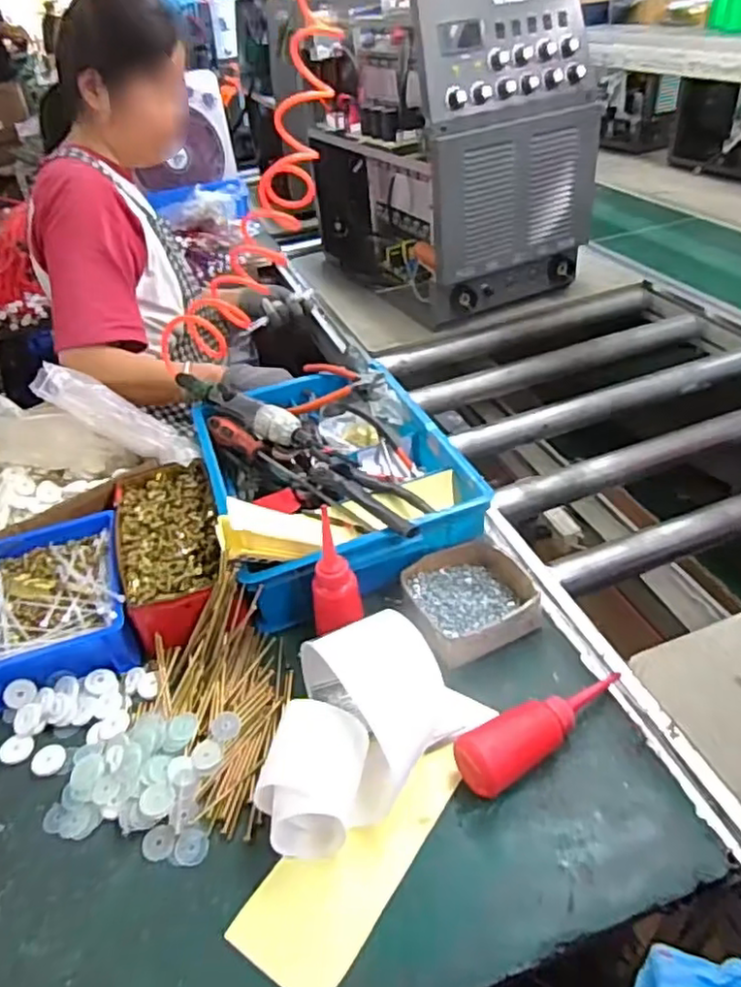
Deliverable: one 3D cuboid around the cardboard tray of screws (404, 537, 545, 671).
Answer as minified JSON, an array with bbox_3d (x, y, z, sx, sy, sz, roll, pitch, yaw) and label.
[{"bbox_3d":[0.100,0.105,0.669,0.119,0.035,0.125,-20,40,-16],"label":"cardboard tray of screws"}]

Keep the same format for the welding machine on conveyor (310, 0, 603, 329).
[{"bbox_3d":[0.135,-0.690,1.313,0.322,0.501,0.549,-21,40,-16],"label":"welding machine on conveyor"}]

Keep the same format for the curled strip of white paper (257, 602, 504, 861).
[{"bbox_3d":[-0.020,0.187,0.547,0.191,0.076,0.139,-30,44,-26],"label":"curled strip of white paper"}]

